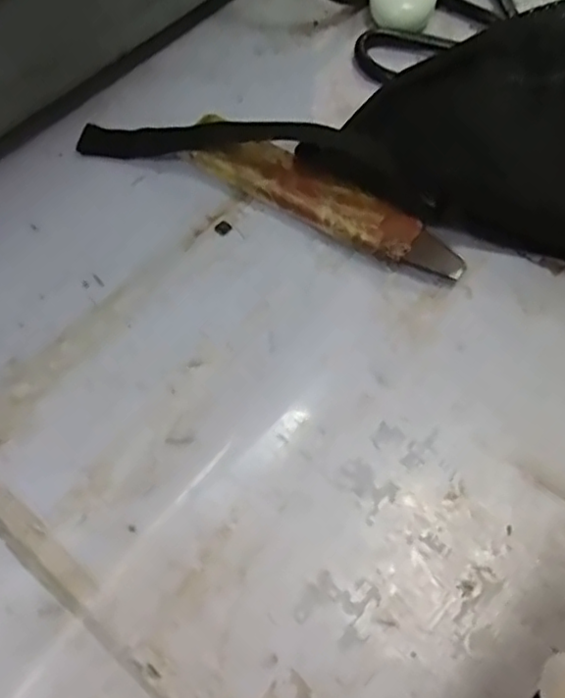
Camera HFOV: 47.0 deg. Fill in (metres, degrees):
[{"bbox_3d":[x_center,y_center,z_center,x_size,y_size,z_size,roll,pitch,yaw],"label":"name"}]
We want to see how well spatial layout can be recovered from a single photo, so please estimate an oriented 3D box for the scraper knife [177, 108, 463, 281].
[{"bbox_3d":[0.022,-0.088,0.386,0.181,0.018,0.035,30,65,14],"label":"scraper knife"}]

